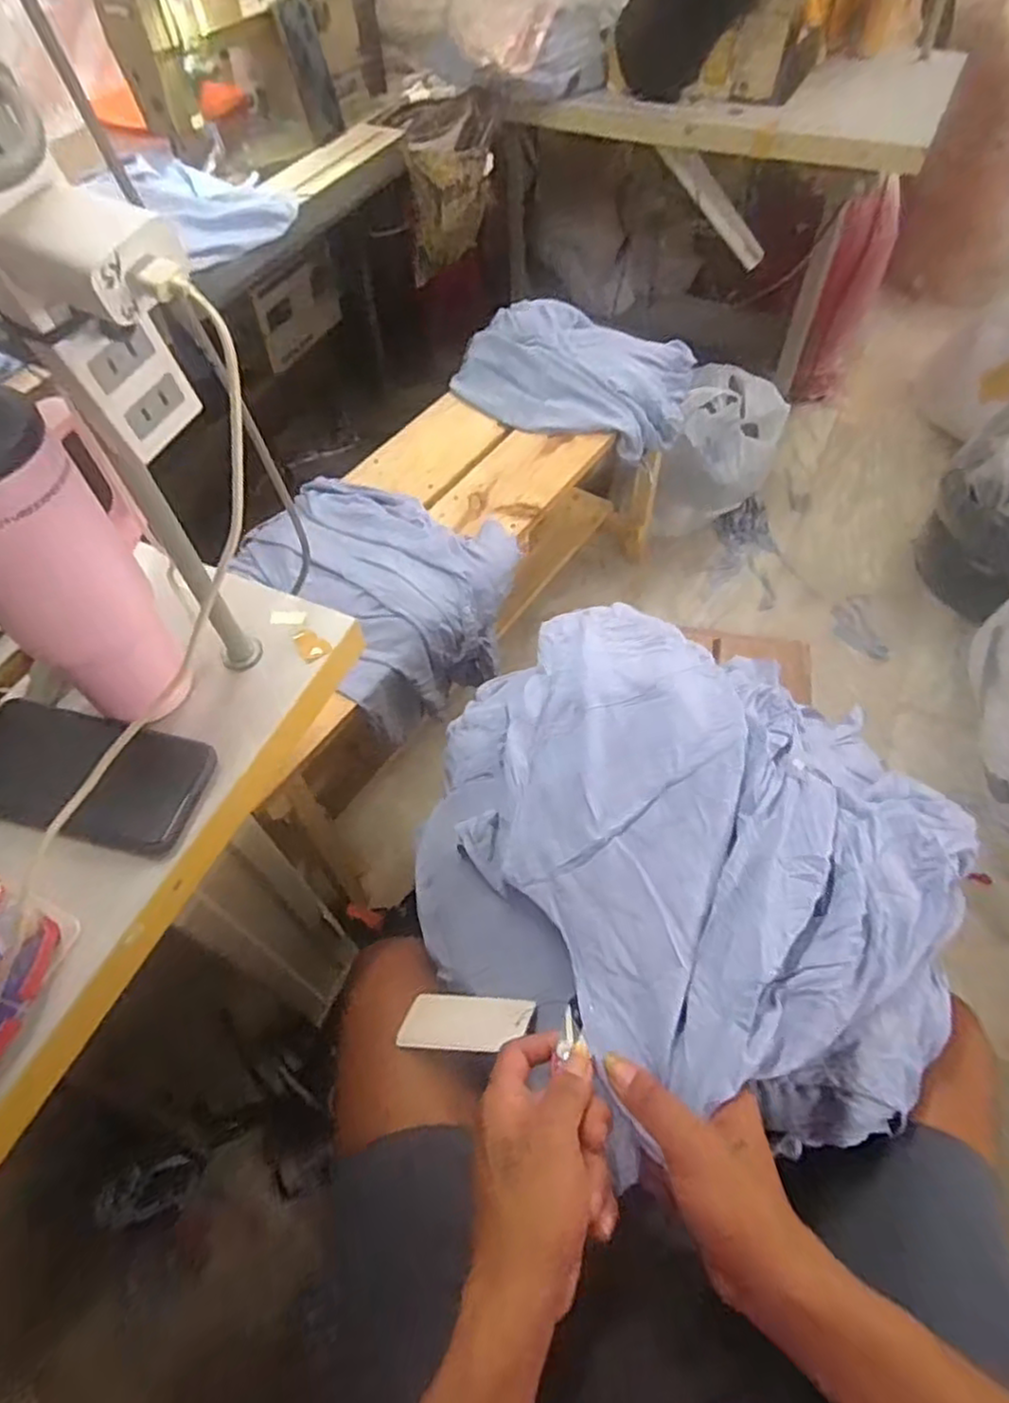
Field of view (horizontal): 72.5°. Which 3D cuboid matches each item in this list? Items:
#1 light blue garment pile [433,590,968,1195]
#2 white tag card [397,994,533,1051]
[{"bbox_3d":[0.147,0.119,0.578,0.429,0.137,0.374,18,59,13],"label":"light blue garment pile"},{"bbox_3d":[-0.032,0.261,0.560,0.115,0.005,0.045,-11,29,28],"label":"white tag card"}]

